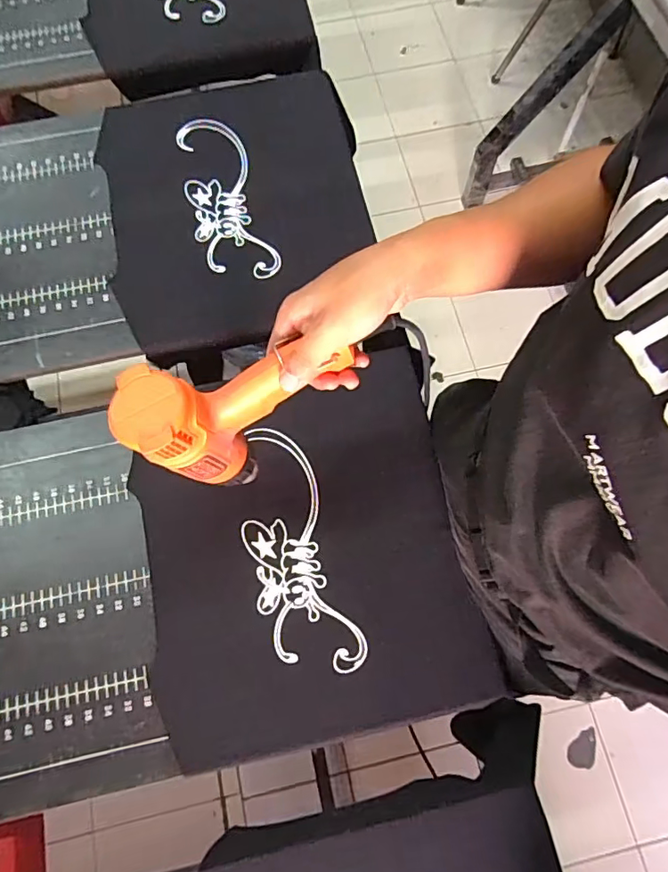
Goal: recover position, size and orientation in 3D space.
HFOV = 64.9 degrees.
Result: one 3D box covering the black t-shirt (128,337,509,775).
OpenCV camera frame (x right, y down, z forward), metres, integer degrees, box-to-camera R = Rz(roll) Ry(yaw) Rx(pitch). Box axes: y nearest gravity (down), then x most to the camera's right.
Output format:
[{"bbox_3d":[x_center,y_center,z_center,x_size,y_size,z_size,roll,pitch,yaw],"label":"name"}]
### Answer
[{"bbox_3d":[-0.034,0.117,0.568,0.334,0.023,0.375,-13,72,-3],"label":"black t-shirt"}]

